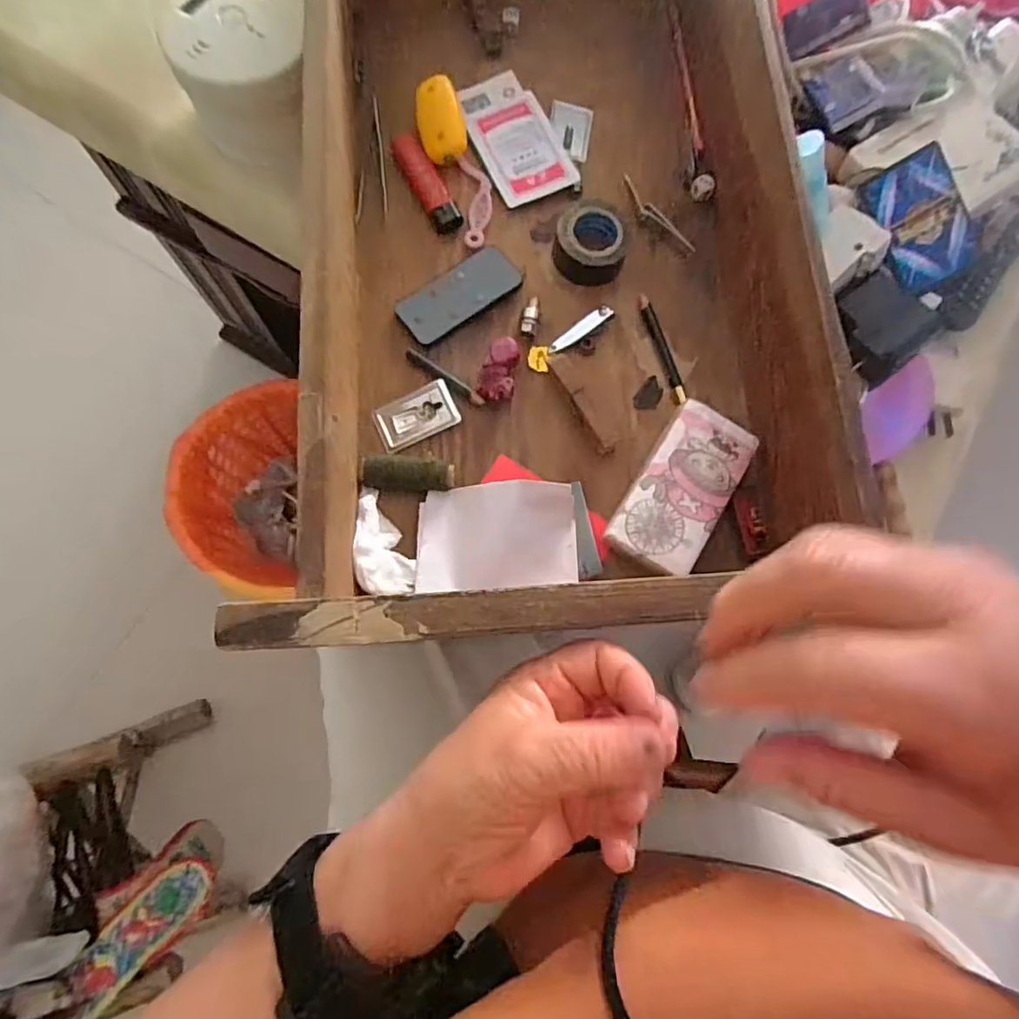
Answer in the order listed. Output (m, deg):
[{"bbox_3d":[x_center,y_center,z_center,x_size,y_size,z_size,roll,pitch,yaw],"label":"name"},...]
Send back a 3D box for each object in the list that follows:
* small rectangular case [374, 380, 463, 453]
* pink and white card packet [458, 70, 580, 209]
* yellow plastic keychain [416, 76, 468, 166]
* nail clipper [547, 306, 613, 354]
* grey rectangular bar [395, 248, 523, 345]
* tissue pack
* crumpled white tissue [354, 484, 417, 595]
[{"bbox_3d":[-0.061,-0.061,0.376,0.053,0.005,0.033,-24,78,-9],"label":"small rectangular case"},{"bbox_3d":[0.004,-0.273,0.425,0.059,0.006,0.107,-22,78,-9],"label":"pink and white card packet"},{"bbox_3d":[-0.048,-0.275,0.411,0.031,0.015,0.056,-12,99,5],"label":"yellow plastic keychain"},{"bbox_3d":[0.047,-0.121,0.387,0.049,0.007,0.011,-32,80,-11],"label":"nail clipper"},{"bbox_3d":[-0.035,-0.145,0.390,0.083,0.008,0.040,-37,81,-12],"label":"grey rectangular bar"},{"bbox_3d":[0.109,-0.012,0.368,0.055,0.028,0.107,31,76,4],"label":"tissue pack"},{"bbox_3d":[-0.075,0.017,0.346,0.029,0.032,0.068,-6,76,-5],"label":"crumpled white tissue"}]

